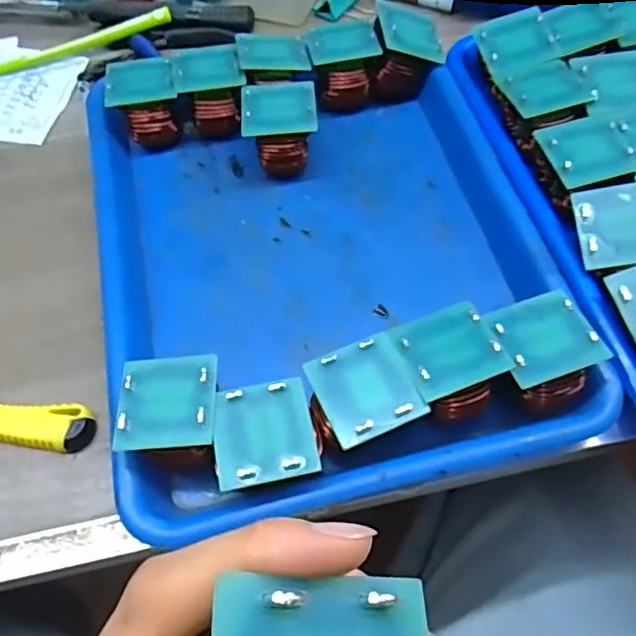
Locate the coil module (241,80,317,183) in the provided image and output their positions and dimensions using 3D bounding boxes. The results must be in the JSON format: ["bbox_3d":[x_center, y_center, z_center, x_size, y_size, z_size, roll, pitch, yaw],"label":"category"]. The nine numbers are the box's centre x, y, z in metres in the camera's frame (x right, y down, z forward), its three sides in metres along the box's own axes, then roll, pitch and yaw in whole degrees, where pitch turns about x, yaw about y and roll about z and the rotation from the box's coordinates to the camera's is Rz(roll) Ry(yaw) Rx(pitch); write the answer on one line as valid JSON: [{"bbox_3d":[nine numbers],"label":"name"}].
[{"bbox_3d":[-0.023,-0.124,0.397,0.047,0.048,0.048,-3,60,1],"label":"coil module"}]

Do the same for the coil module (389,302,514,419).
[{"bbox_3d":[0.065,0.025,0.305,0.045,0.042,0.044,-20,61,-9],"label":"coil module"}]

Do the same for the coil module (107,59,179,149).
[{"bbox_3d":[-0.116,-0.145,0.410,0.043,0.048,0.033,-15,60,-6],"label":"coil module"}]

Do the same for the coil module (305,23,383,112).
[{"bbox_3d":[0.017,-0.179,0.428,0.047,0.049,0.048,-11,60,-4],"label":"coil module"}]

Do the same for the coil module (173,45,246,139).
[{"bbox_3d":[-0.072,-0.157,0.415,0.044,0.045,0.043,-12,60,-4],"label":"coil module"}]

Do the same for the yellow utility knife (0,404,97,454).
[{"bbox_3d":[-0.191,0.056,0.329,0.139,0.012,0.024,4,60,5],"label":"yellow utility knife"}]

